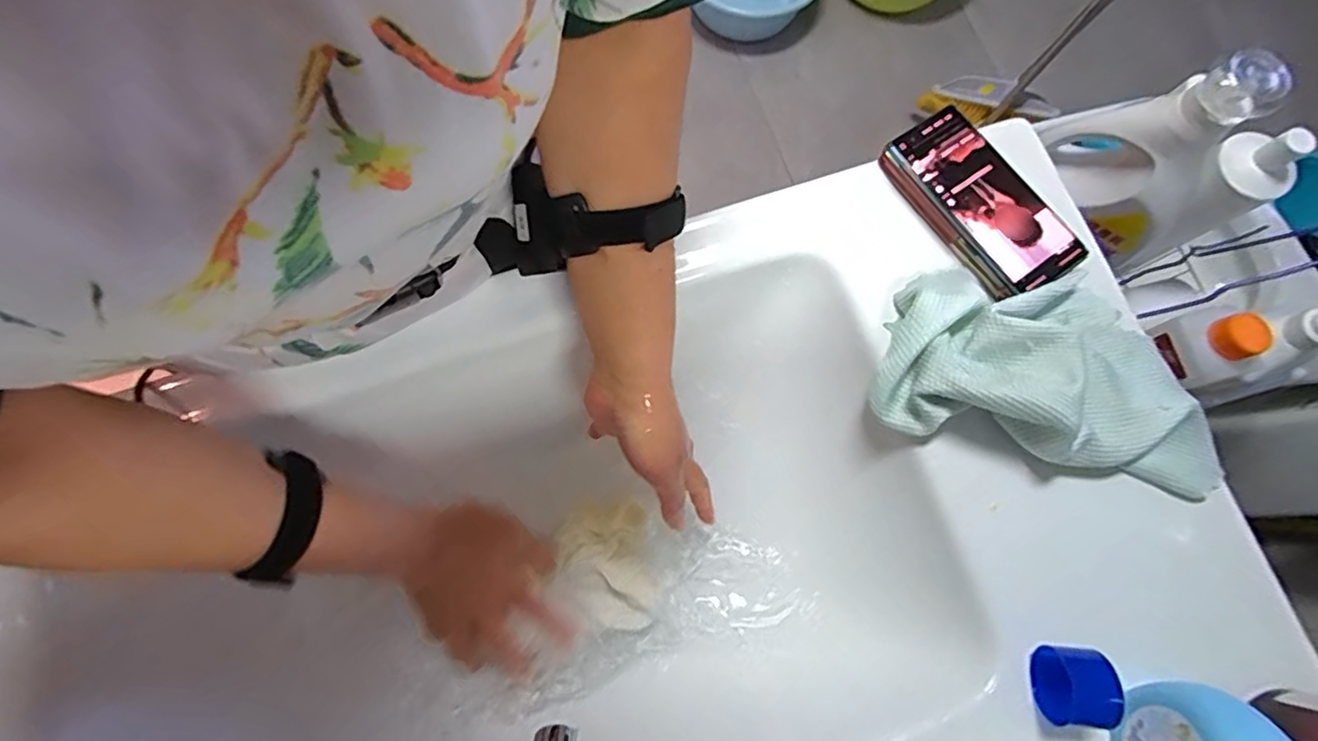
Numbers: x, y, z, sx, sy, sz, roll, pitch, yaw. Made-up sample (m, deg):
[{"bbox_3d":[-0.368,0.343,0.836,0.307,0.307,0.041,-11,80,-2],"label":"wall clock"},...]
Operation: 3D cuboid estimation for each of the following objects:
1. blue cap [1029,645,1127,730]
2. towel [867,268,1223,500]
[{"bbox_3d":[0.270,0.204,0.400,0.033,0.046,0.045,4,76,-1],"label":"blue cap"},{"bbox_3d":[0.288,-0.005,0.439,0.245,0.062,0.141,13,77,1],"label":"towel"}]

